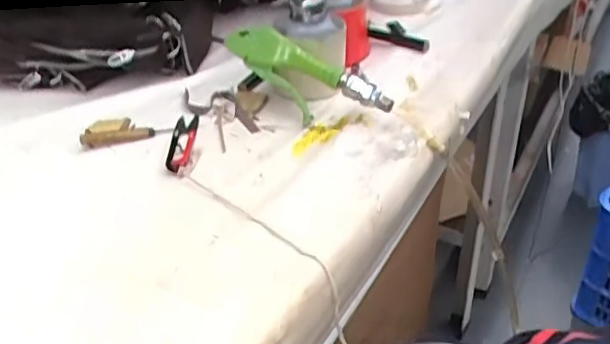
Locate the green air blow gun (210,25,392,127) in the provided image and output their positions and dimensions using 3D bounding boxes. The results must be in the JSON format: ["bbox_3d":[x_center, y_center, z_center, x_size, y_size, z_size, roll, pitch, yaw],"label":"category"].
[{"bbox_3d":[-0.008,-0.092,0.566,0.186,0.068,0.052,27,46,35],"label":"green air blow gun"}]

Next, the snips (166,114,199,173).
[{"bbox_3d":[-0.115,-0.029,0.557,0.021,0.007,0.096,-4,36,1],"label":"snips"}]

